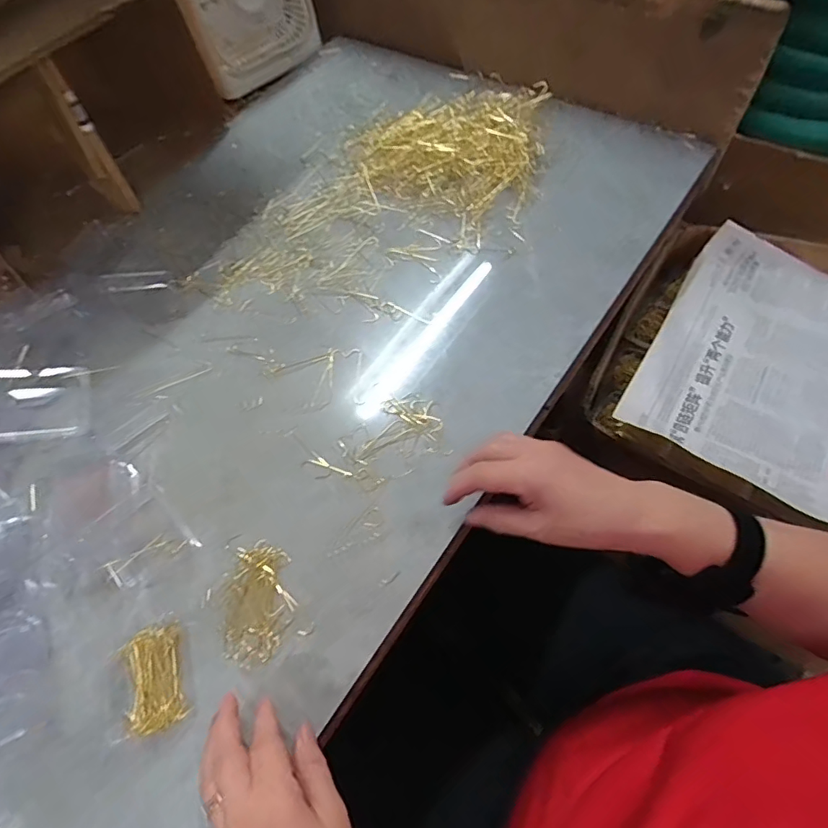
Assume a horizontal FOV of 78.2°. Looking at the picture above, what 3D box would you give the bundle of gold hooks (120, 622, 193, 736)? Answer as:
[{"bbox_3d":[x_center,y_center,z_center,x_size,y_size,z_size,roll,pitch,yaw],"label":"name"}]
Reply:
[{"bbox_3d":[-0.195,0.199,0.384,0.039,0.021,0.069,-20,62,-4],"label":"bundle of gold hooks"}]

